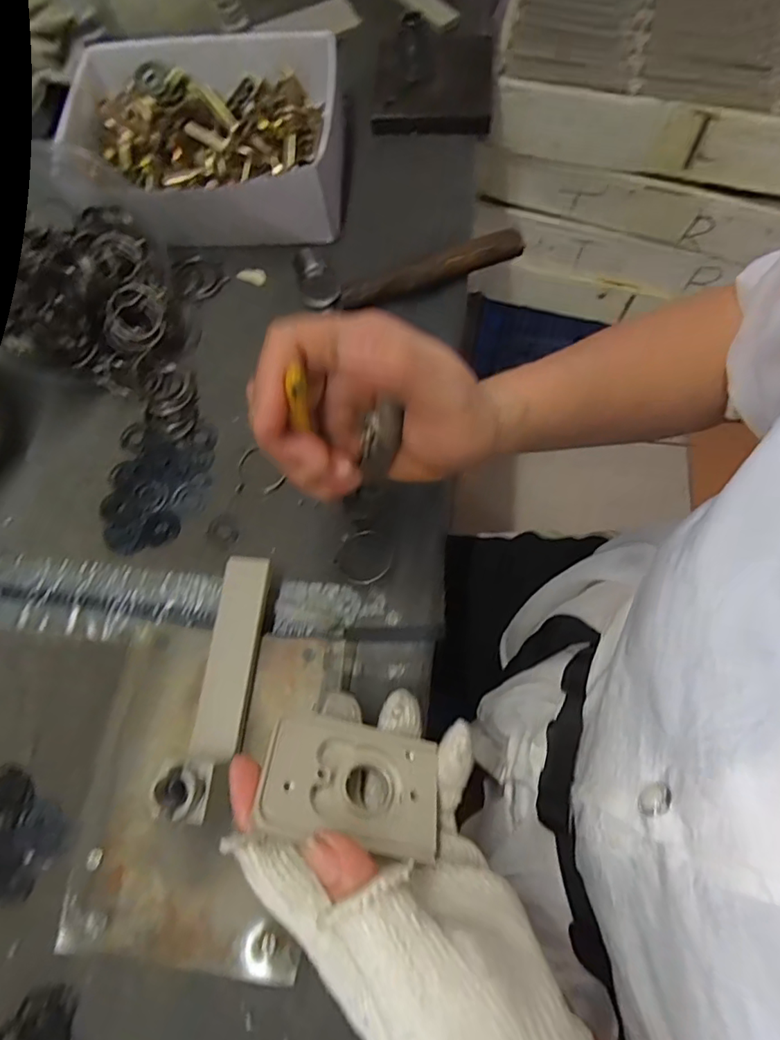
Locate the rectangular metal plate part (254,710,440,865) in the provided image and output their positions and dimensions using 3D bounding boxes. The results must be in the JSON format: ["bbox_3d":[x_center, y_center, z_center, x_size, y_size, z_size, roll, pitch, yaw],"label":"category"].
[{"bbox_3d":[-0.016,0.114,0.235,0.075,0.005,0.048,17,42,-11],"label":"rectangular metal plate part"}]

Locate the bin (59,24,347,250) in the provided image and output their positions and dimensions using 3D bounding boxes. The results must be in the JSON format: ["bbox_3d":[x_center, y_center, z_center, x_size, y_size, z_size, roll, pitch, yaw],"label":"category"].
[{"bbox_3d":[-0.141,-0.282,0.414,0.203,0.070,0.157,0,70,1],"label":"bin"}]

